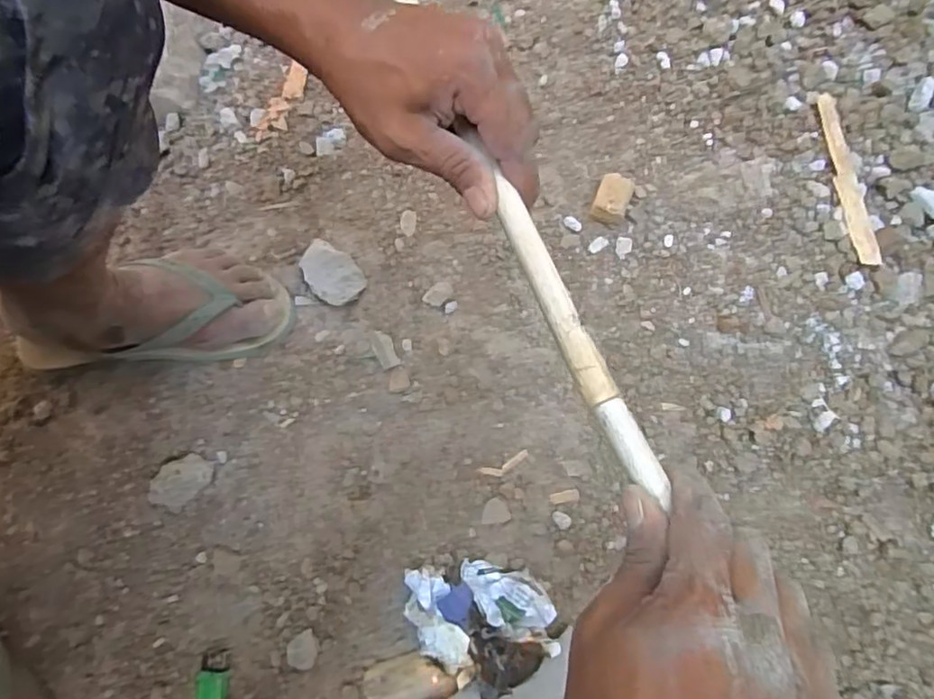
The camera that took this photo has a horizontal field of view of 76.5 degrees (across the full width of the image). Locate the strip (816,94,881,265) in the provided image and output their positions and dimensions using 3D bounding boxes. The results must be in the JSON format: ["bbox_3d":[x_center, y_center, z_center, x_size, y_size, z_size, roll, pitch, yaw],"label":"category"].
[{"bbox_3d":[0.407,-0.185,0.636,0.024,0.008,0.199,-6,74,0],"label":"strip"}]

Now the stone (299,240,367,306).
[{"bbox_3d":[-0.147,-0.082,0.634,0.051,0.020,0.073,-41,77,-9],"label":"stone"}]

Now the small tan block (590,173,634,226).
[{"bbox_3d":[0.158,-0.163,0.640,0.036,0.029,0.045,20,76,7],"label":"small tan block"}]

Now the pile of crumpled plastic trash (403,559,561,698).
[{"bbox_3d":[0.011,0.233,0.519,0.132,0.054,0.099,35,78,10],"label":"pile of crumpled plastic trash"}]

